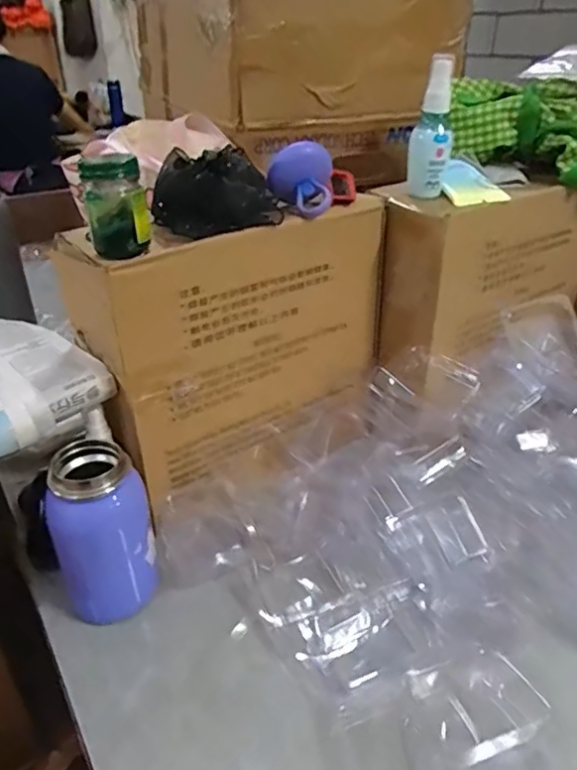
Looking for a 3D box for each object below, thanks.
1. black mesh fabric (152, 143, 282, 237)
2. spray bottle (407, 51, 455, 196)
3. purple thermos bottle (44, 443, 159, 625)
[{"bbox_3d":[-0.060,-0.159,0.474,0.099,0.051,0.070,-9,33,-14],"label":"black mesh fabric"},{"bbox_3d":[0.132,-0.234,0.530,0.036,0.114,0.030,8,32,13],"label":"spray bottle"},{"bbox_3d":[-0.151,0.118,0.464,0.076,0.147,0.079,-17,38,-25],"label":"purple thermos bottle"}]

